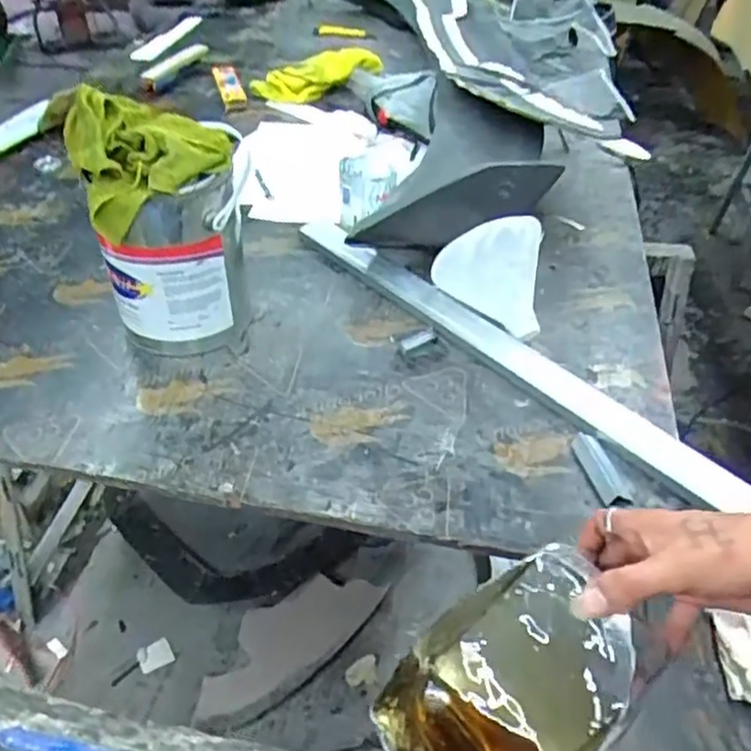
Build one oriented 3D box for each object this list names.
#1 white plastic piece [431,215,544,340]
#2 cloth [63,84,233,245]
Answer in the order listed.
[{"bbox_3d":[0.145,-0.131,0.844,0.145,0.147,0.060,9,43,8],"label":"white plastic piece"},{"bbox_3d":[-0.250,-0.251,0.745,0.160,0.108,0.174,-17,44,-22],"label":"cloth"}]

